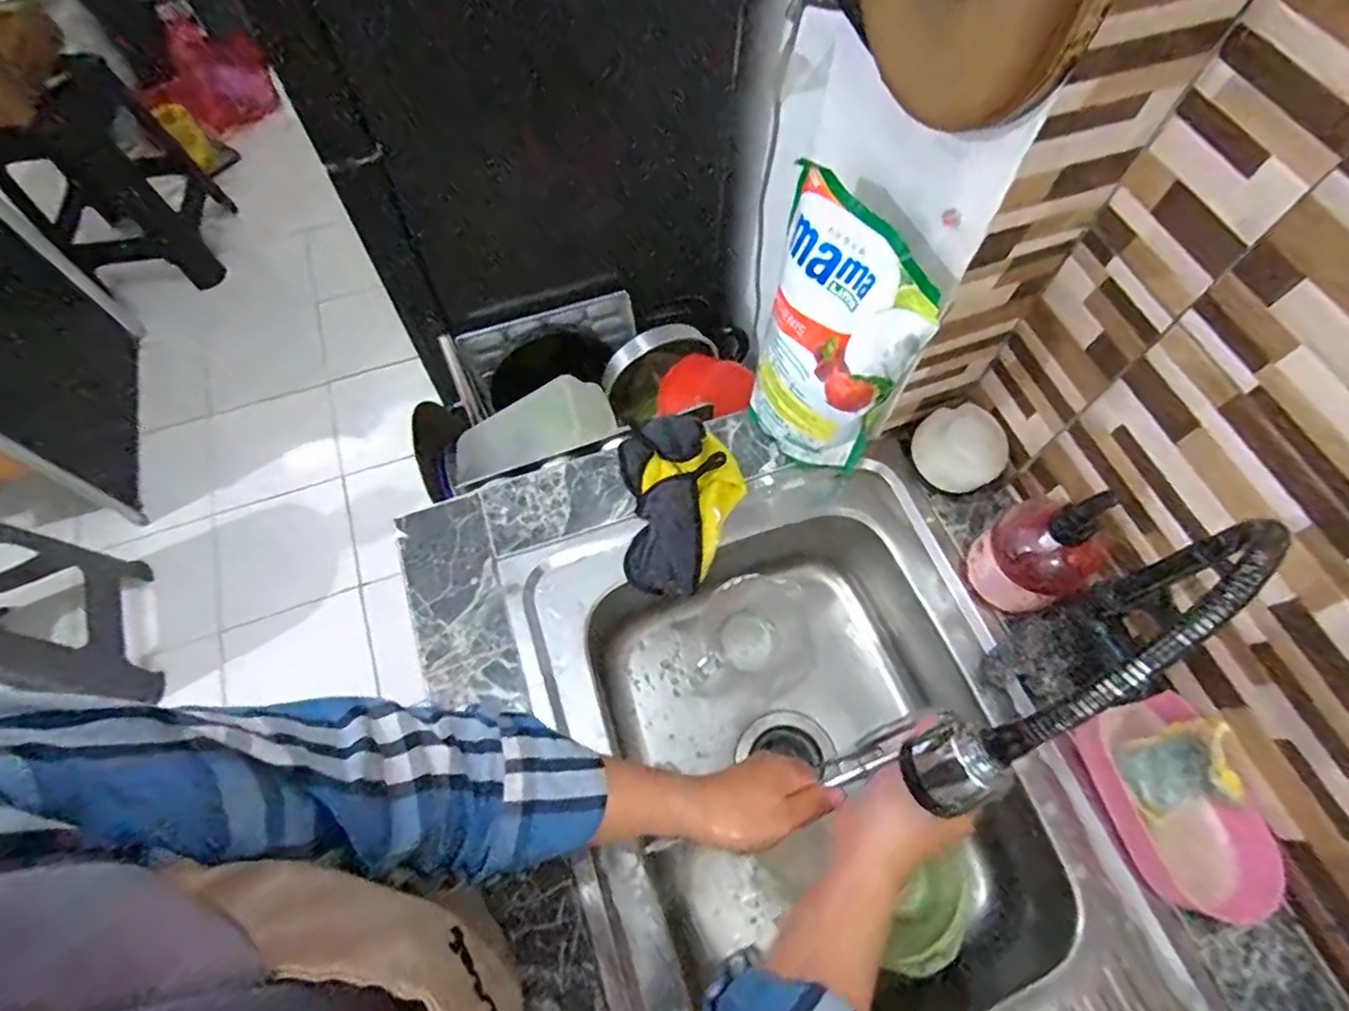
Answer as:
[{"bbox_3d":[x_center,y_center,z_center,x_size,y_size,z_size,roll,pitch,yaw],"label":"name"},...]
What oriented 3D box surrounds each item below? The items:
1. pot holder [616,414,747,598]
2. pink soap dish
[{"bbox_3d":[0.008,-0.010,0.646,0.123,0.058,0.184,-6,65,-2],"label":"pot holder"},{"bbox_3d":[0.401,0.240,0.505,0.077,0.053,0.159,-15,65,-7],"label":"pink soap dish"}]

